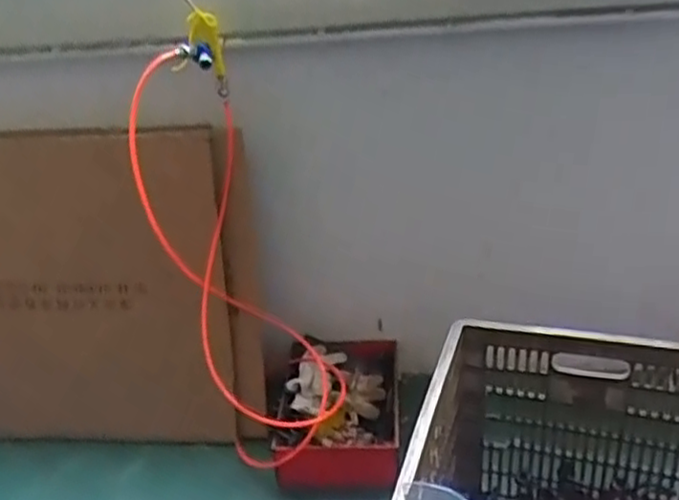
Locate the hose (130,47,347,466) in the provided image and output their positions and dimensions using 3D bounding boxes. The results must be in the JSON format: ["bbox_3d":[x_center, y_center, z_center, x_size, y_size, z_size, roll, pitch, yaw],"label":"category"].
[{"bbox_3d":[-0.182,0.050,1.362,0.339,0.821,0.273,-10,29,-10],"label":"hose"}]

